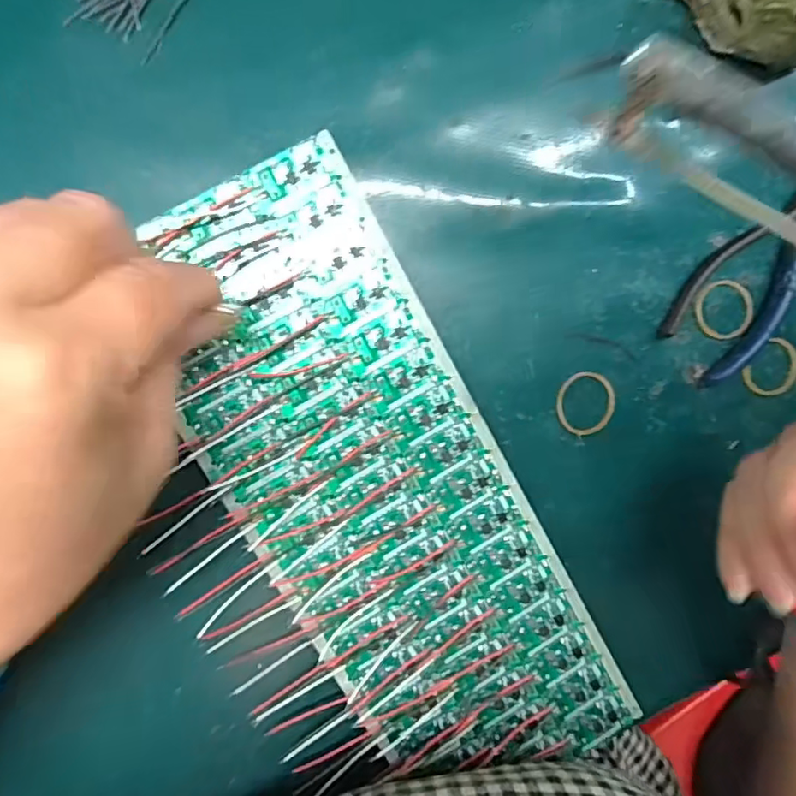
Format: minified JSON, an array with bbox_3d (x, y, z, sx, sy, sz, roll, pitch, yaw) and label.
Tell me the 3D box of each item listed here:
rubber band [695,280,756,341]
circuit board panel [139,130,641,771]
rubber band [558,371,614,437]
[{"bbox_3d":[0.161,-0.043,0.277,0.031,0.004,0.028,1,96,-10],"label":"rubber band"},{"bbox_3d":[-0.003,0.045,0.251,0.112,0.007,0.294,-28,98,-5],"label":"circuit board panel"},{"bbox_3d":[0.091,0.003,0.269,0.029,0.004,0.030,-10,98,-9],"label":"rubber band"}]

